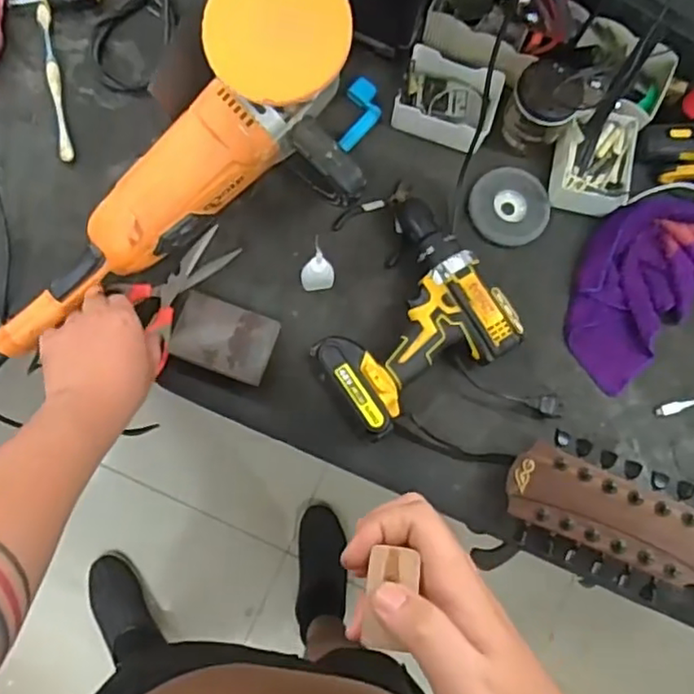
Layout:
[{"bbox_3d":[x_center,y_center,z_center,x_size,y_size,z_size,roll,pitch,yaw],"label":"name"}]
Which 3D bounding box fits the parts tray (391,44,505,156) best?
[{"bbox_3d":[0.114,-0.277,0.713,0.113,0.042,0.103,21,81,-1],"label":"parts tray"}]

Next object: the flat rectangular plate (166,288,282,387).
[{"bbox_3d":[-0.130,-0.009,0.670,0.102,0.032,0.071,21,81,-1],"label":"flat rectangular plate"}]

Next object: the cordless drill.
[{"bbox_3d":[0.054,-0.034,0.657,0.205,0.070,0.197,-33,84,-9],"label":"cordless drill"}]

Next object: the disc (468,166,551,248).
[{"bbox_3d":[0.184,-0.159,0.715,0.089,0.011,0.087,1,82,-4],"label":"disc"}]

